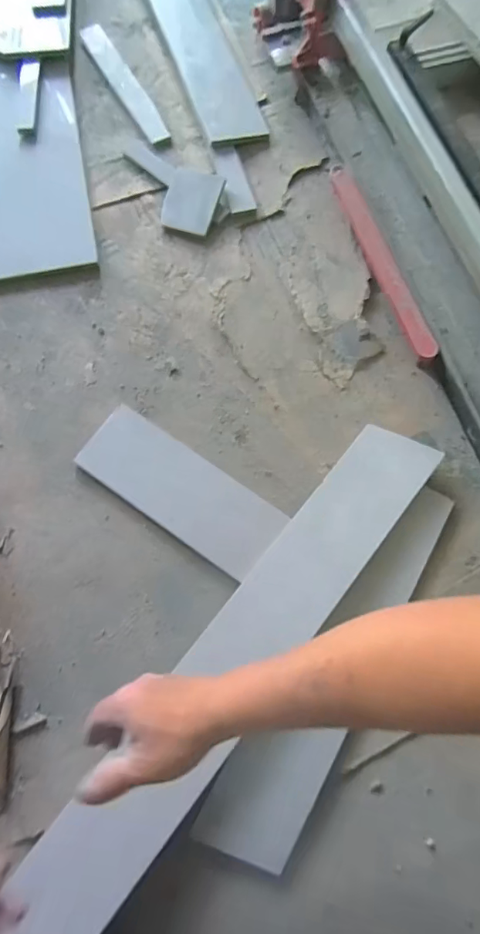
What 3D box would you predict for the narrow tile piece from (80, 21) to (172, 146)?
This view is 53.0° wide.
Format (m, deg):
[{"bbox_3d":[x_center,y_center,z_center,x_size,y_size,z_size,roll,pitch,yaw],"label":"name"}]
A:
[{"bbox_3d":[-0.195,-0.646,0.810,0.041,0.014,0.314,-27,76,-7],"label":"narrow tile piece"}]

